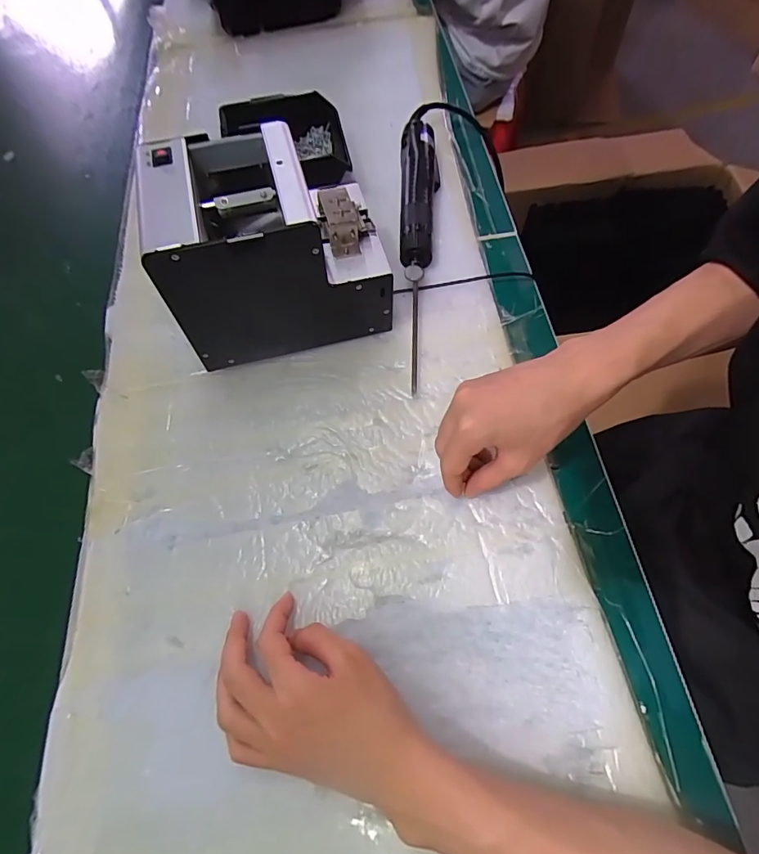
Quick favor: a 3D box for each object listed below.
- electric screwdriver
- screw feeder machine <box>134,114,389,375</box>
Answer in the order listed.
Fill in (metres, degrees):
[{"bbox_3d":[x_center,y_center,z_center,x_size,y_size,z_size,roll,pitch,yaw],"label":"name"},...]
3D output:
[{"bbox_3d":[0.044,-0.207,0.485,0.042,0.049,0.363,0,62,4],"label":"electric screwdriver"},{"bbox_3d":[-0.090,-0.153,0.408,0.174,0.152,0.118,-15,62,-4],"label":"screw feeder machine"}]

